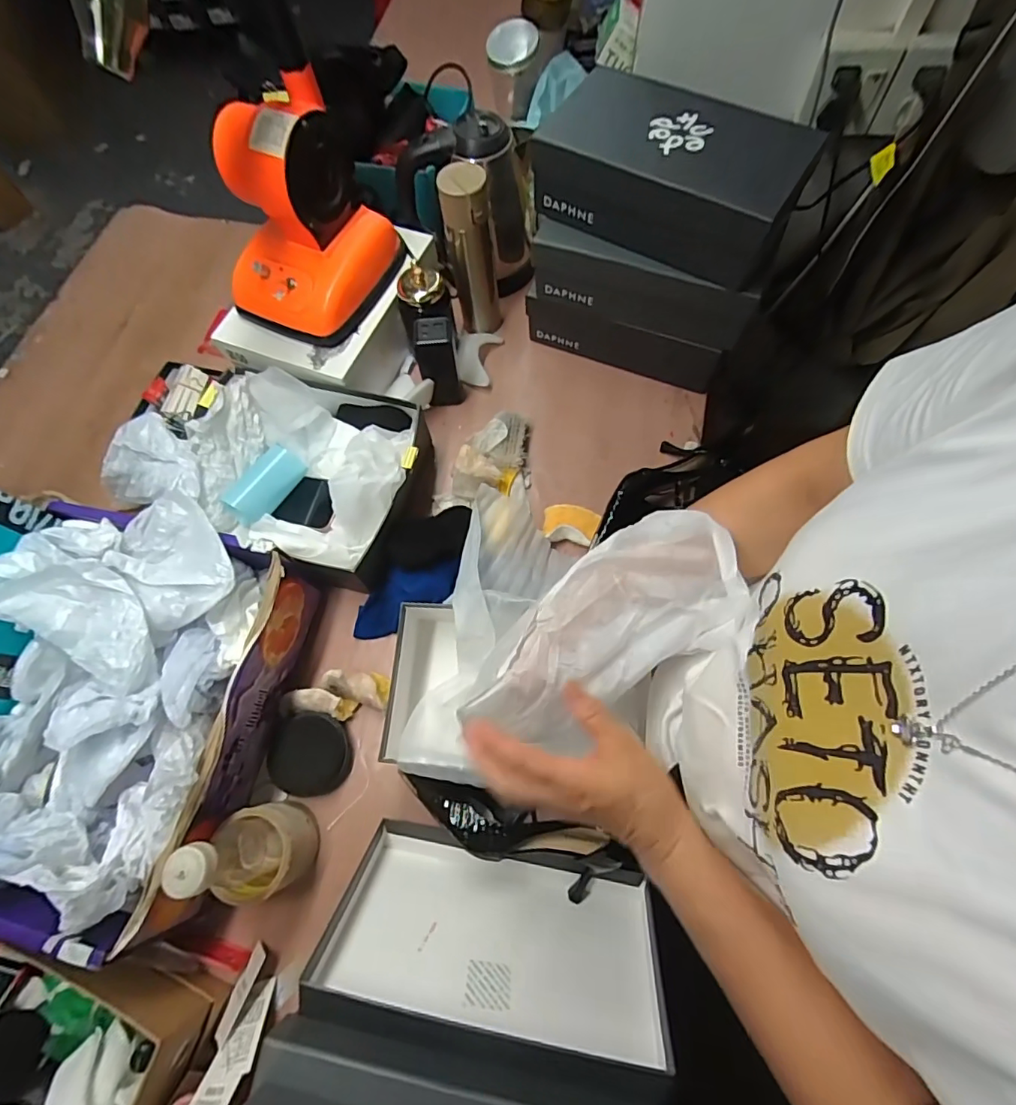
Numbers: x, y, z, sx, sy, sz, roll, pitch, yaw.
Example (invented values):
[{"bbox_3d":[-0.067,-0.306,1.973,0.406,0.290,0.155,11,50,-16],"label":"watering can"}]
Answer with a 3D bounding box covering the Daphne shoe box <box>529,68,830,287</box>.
[{"bbox_3d":[0.198,-0.465,0.629,0.298,0.095,0.162,32,74,14],"label":"Daphne shoe box"}]

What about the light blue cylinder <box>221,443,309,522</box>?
[{"bbox_3d":[-0.328,-0.092,0.691,0.045,0.045,0.106,33,74,14],"label":"light blue cylinder"}]

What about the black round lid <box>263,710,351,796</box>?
[{"bbox_3d":[-0.235,0.239,0.610,0.093,0.022,0.093,16,63,-13],"label":"black round lid"}]

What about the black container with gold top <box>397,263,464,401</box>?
[{"bbox_3d":[-0.109,-0.315,0.757,0.070,0.141,0.121,-13,69,-2],"label":"black container with gold top"}]

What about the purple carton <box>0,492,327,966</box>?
[{"bbox_3d":[-0.422,0.156,0.558,0.288,0.172,0.404,10,69,7],"label":"purple carton"}]

